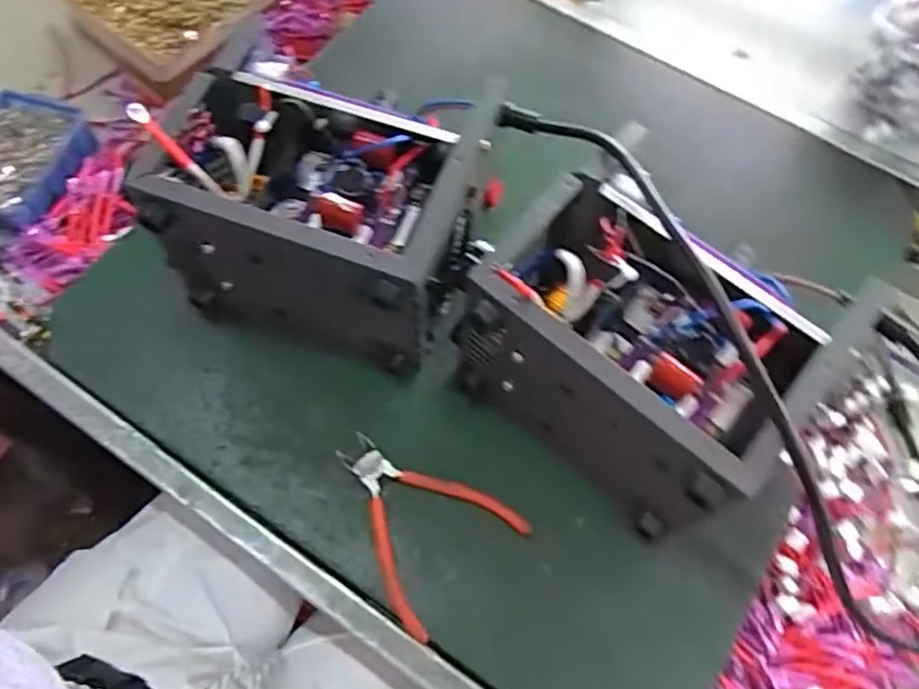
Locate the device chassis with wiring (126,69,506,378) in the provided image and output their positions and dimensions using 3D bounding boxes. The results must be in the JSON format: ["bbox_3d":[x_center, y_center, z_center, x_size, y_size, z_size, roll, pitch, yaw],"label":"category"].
[{"bbox_3d":[-0.107,-0.083,0.537,0.213,0.177,0.136,18,66,6],"label":"device chassis with wiring"}]

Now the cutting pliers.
[{"bbox_3d":[-0.037,0.128,0.509,0.138,0.019,0.111,41,70,16],"label":"cutting pliers"}]

